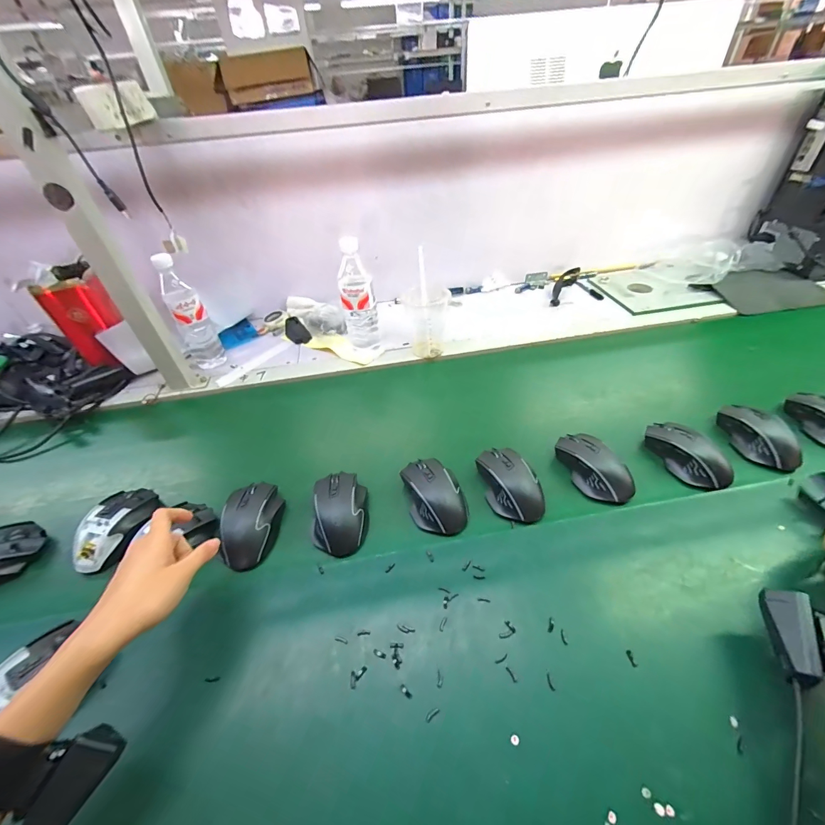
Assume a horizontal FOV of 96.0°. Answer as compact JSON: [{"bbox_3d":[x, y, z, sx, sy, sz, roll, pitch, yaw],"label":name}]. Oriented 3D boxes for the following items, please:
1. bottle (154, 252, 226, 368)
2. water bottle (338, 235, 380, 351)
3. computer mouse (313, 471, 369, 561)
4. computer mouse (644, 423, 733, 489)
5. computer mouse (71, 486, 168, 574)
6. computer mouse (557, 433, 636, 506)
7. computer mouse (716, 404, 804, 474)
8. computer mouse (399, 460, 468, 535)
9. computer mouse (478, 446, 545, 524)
[{"bbox_3d":[-0.443,-0.191,0.737,0.062,0.228,0.075,-26,47,-21],"label":"bottle"},{"bbox_3d":[-0.104,-0.210,0.720,0.061,0.227,0.056,-4,43,1],"label":"water bottle"},{"bbox_3d":[-0.099,0.128,0.495,0.078,0.034,0.116,-5,43,0],"label":"computer mouse"},{"bbox_3d":[0.390,0.056,0.529,0.060,0.039,0.118,-14,44,-9],"label":"computer mouse"},{"bbox_3d":[-0.400,0.158,0.505,0.072,0.052,0.118,5,44,11],"label":"computer mouse"},{"bbox_3d":[0.253,0.073,0.521,0.063,0.041,0.115,-18,45,-13],"label":"computer mouse"},{"bbox_3d":[0.502,0.032,0.543,0.063,0.037,0.114,-9,44,-4],"label":"computer mouse"},{"bbox_3d":[0.028,0.108,0.503,0.071,0.037,0.115,-14,44,-9],"label":"computer mouse"},{"bbox_3d":[0.133,0.094,0.507,0.066,0.033,0.111,-12,44,-7],"label":"computer mouse"}]

